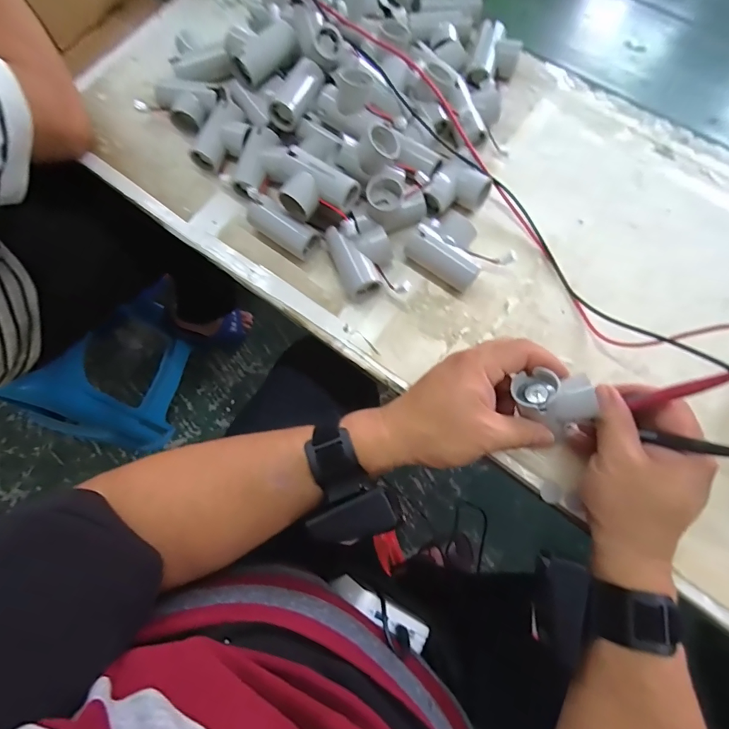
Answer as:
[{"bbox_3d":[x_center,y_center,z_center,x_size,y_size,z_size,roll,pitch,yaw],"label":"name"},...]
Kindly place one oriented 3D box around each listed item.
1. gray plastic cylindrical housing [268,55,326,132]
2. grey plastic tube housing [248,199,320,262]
[{"bbox_3d":[-0.071,-0.296,0.448,0.034,0.029,0.085,23,75,8],"label":"gray plastic cylindrical housing"},{"bbox_3d":[-0.083,-0.137,0.421,0.069,0.032,0.030,33,76,11],"label":"grey plastic tube housing"}]

